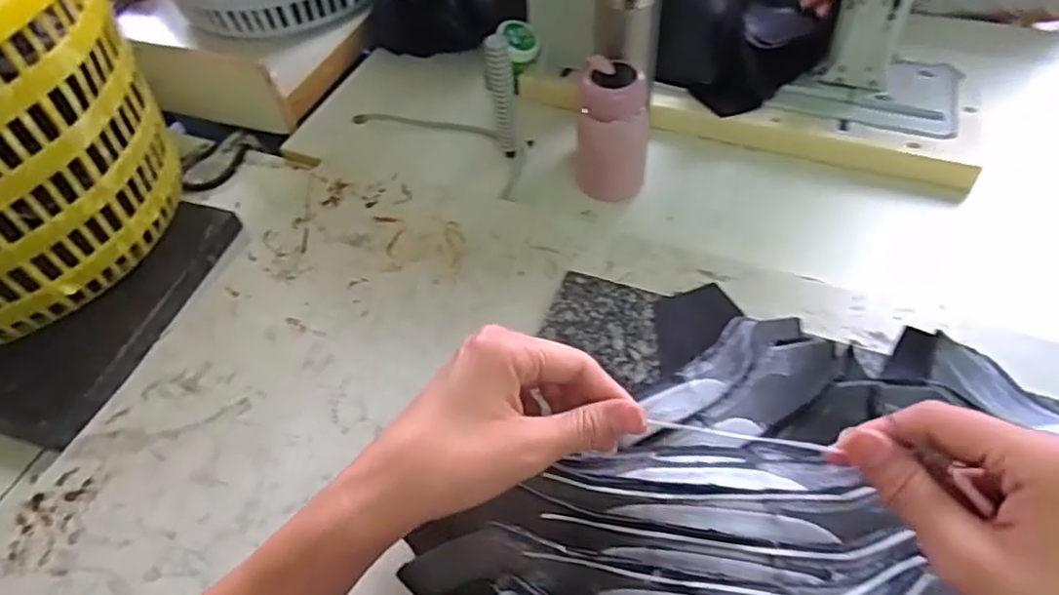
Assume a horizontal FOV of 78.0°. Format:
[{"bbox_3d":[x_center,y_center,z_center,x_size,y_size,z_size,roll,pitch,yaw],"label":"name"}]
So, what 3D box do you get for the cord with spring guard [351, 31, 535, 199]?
[{"bbox_3d":[-0.103,-0.245,0.759,0.270,0.139,0.101,33,62,27],"label":"cord with spring guard"}]

